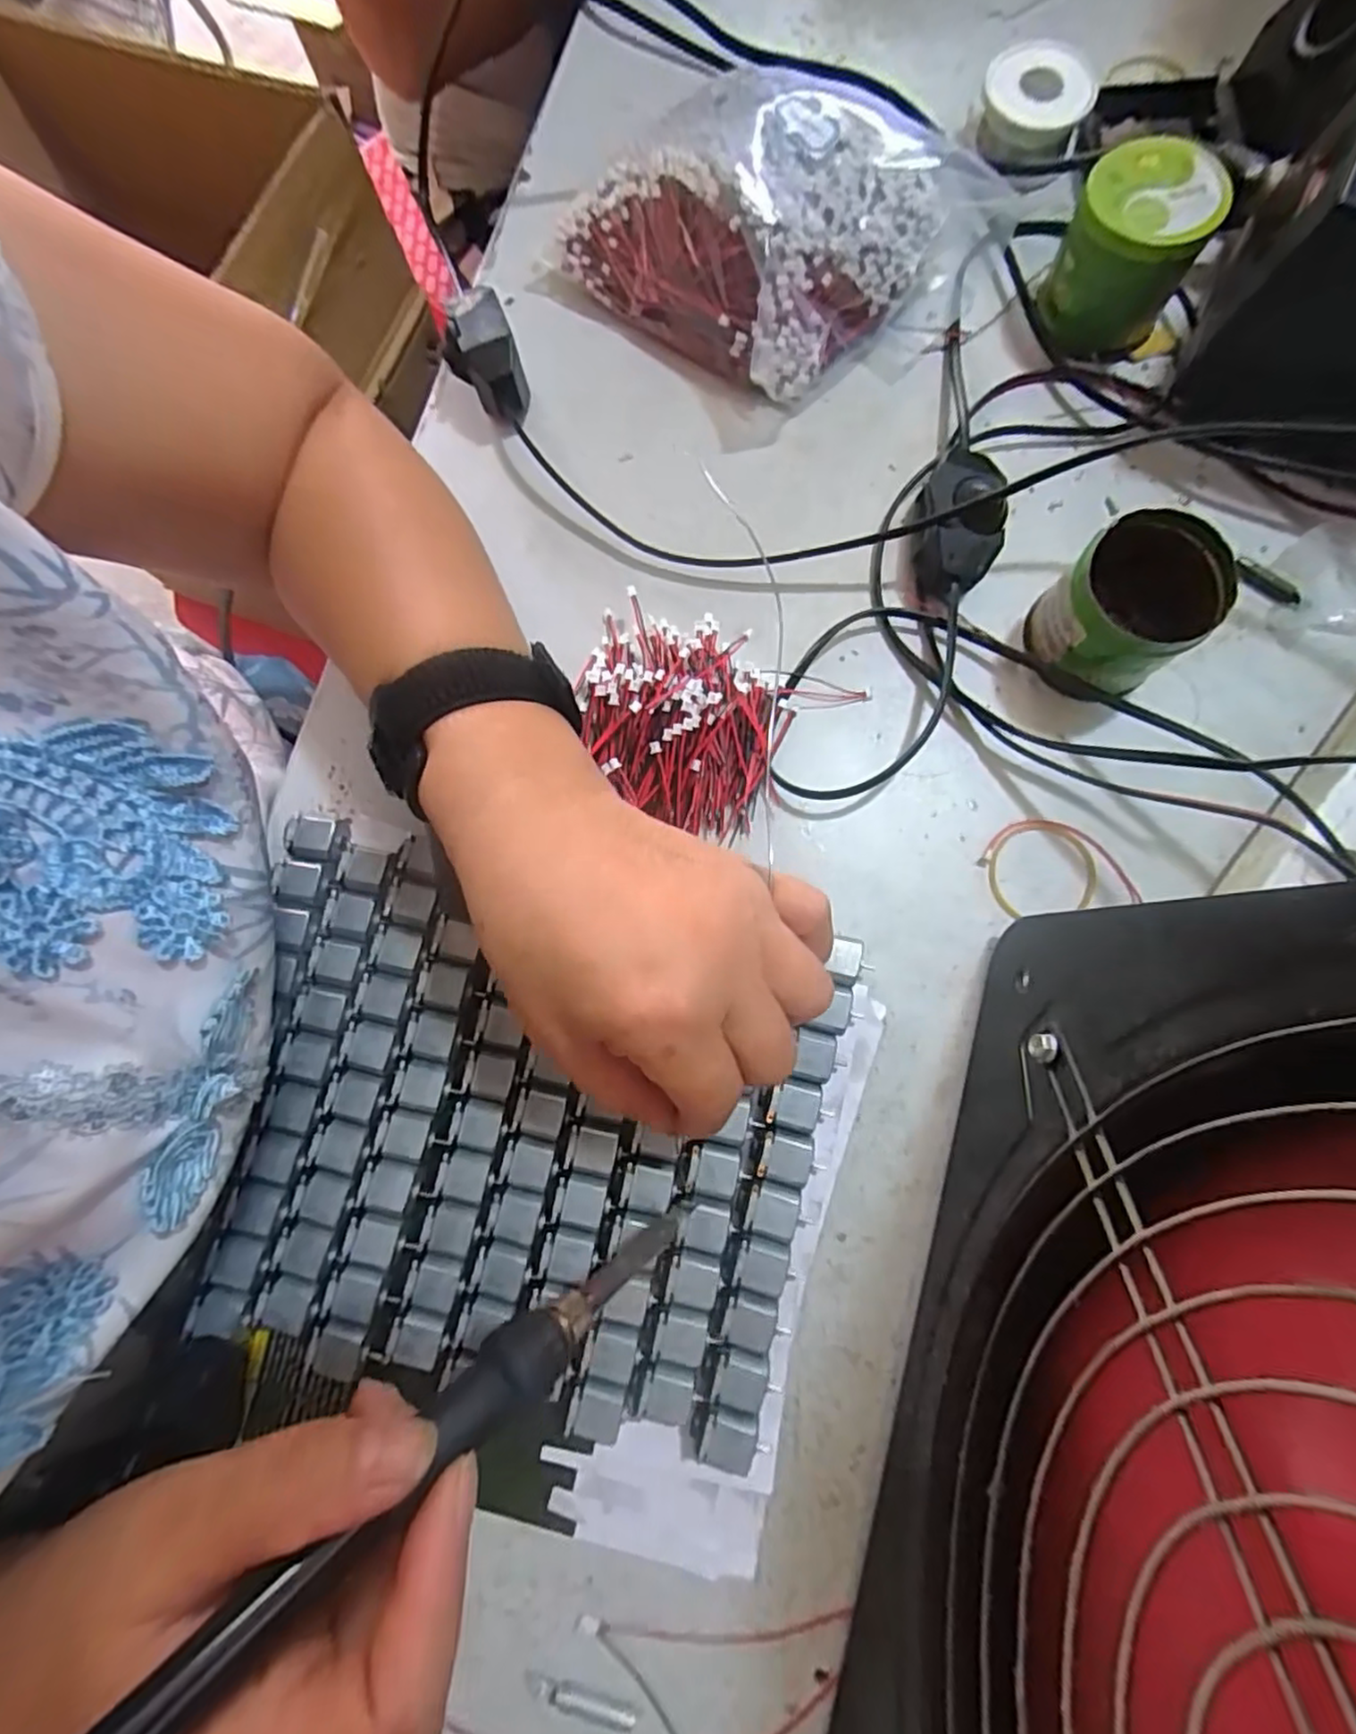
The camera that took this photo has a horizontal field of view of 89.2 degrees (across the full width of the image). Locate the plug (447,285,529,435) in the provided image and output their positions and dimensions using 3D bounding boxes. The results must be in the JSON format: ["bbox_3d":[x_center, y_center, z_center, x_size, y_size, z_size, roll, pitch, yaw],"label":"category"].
[{"bbox_3d":[-0.091,-0.238,0.328,0.030,0.034,0.051,-25,80,-3],"label":"plug"}]

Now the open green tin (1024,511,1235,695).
[{"bbox_3d":[0.184,-0.105,0.285,0.056,0.051,0.056,0,80,1],"label":"open green tin"}]

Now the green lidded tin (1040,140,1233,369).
[{"bbox_3d":[0.203,-0.279,0.313,0.055,0.055,0.053,0,80,1],"label":"green lidded tin"}]

